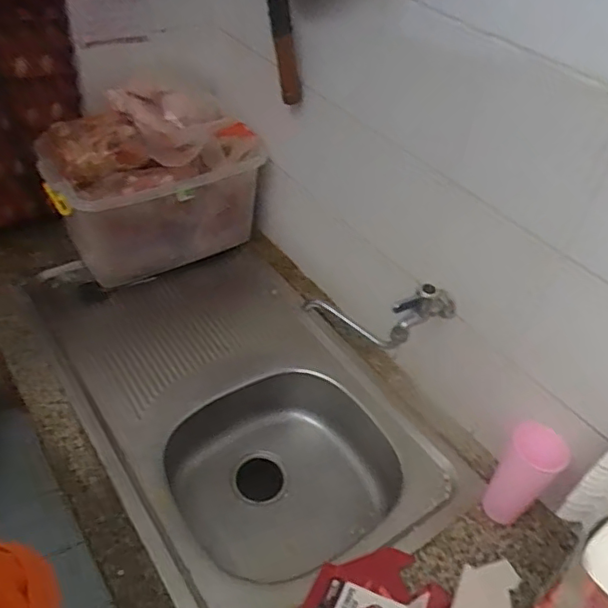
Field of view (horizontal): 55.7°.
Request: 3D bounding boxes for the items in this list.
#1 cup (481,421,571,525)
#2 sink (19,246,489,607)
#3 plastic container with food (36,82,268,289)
[{"bbox_3d":[0.329,0.254,0.860,0.075,0.183,0.079,24,45,18],"label":"cup"},{"bbox_3d":[-0.147,0.195,1.108,0.502,0.177,0.850,-22,50,-28],"label":"sink"},{"bbox_3d":[-0.326,-0.253,1.234,0.404,0.343,0.275,-18,48,-25],"label":"plastic container with food"}]

